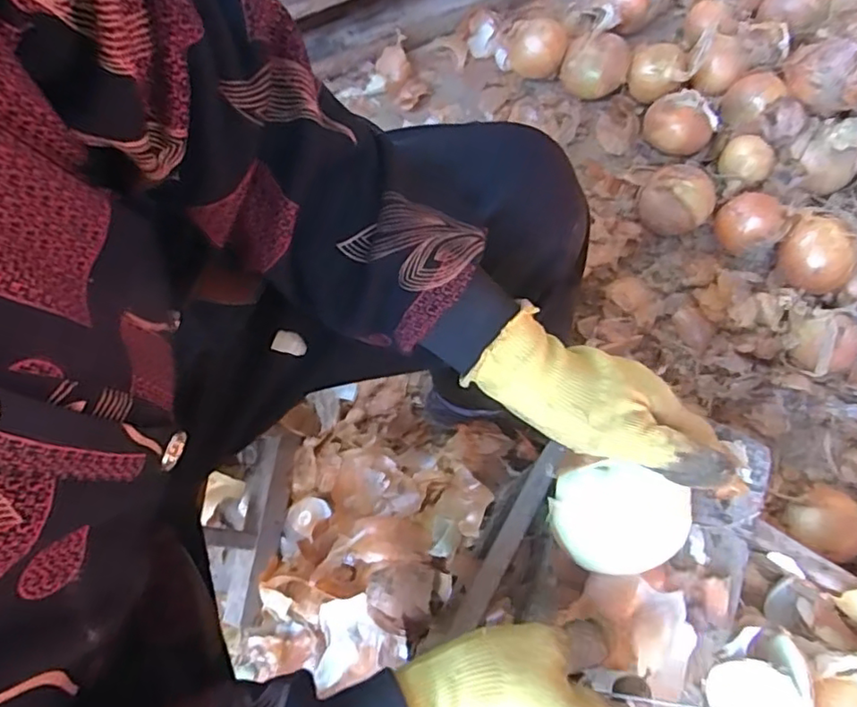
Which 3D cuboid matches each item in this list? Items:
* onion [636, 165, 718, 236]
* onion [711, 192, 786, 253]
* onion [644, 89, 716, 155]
[{"bbox_3d":[0.320,-0.199,0.777,0.090,0.068,0.083,0,72,-1],"label":"onion"},{"bbox_3d":[0.408,-0.163,0.765,0.062,0.063,0.067,0,72,-1],"label":"onion"},{"bbox_3d":[0.335,-0.305,0.807,0.089,0.069,0.065,30,74,8],"label":"onion"}]

